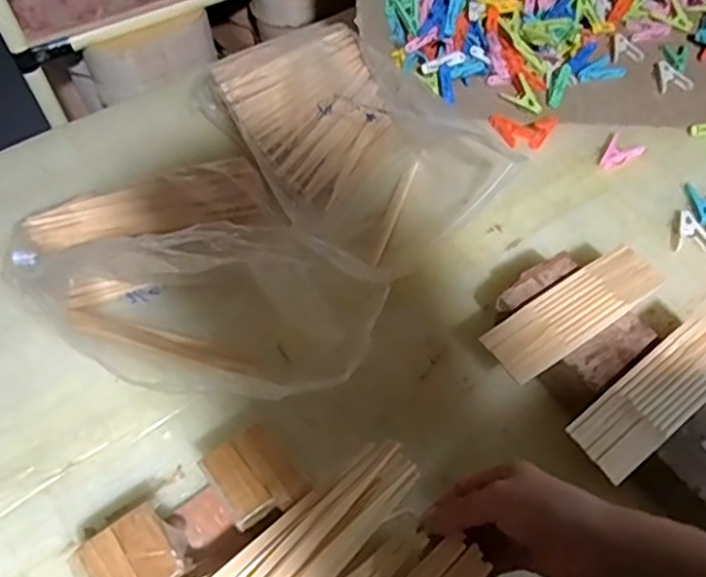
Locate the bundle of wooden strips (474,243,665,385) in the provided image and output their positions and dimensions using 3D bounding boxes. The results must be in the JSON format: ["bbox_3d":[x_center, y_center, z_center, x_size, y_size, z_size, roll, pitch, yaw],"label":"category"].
[{"bbox_3d":[0.194,0.016,0.580,0.174,0.010,0.055,-31,57,-18],"label":"bundle of wooden strips"}]

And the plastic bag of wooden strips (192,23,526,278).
[{"bbox_3d":[-0.003,-0.197,0.779,0.251,0.078,0.368,-33,59,-19],"label":"plastic bag of wooden strips"}]

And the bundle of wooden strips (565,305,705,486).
[{"bbox_3d":[0.245,0.078,0.528,0.174,0.010,0.053,-34,58,-20],"label":"bundle of wooden strips"}]

